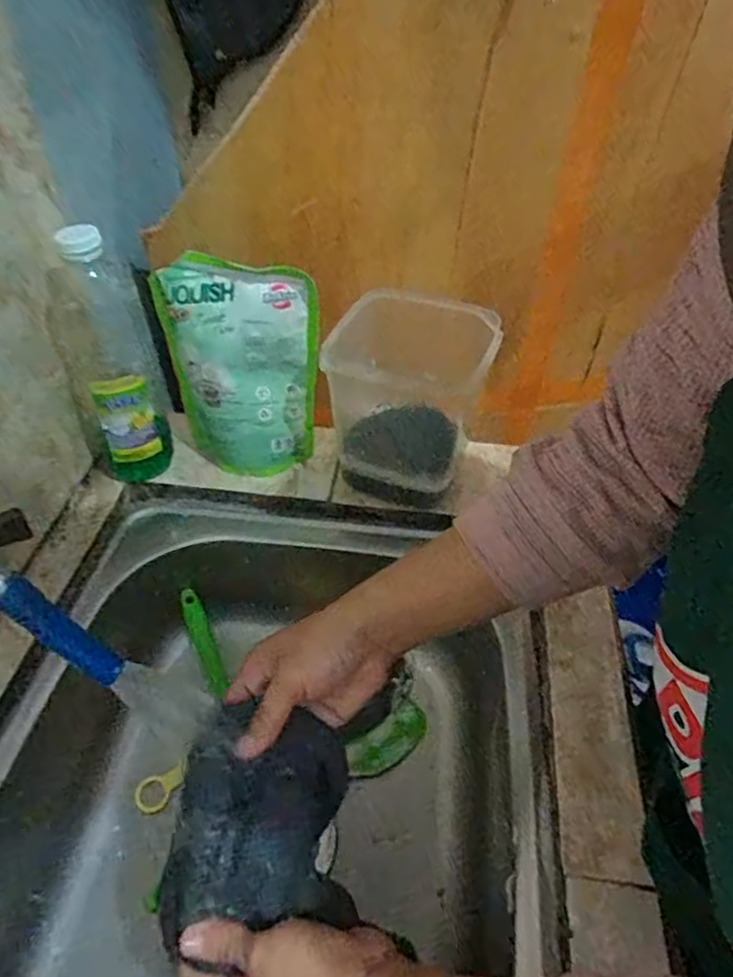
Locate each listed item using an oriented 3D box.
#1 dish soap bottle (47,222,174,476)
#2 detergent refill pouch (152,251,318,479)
[{"bbox_3d":[-0.225,-0.104,0.558,0.065,0.250,0.078,-18,47,-23],"label":"dish soap bottle"},{"bbox_3d":[-0.111,-0.101,0.565,0.128,0.194,0.032,9,45,6],"label":"detergent refill pouch"}]

